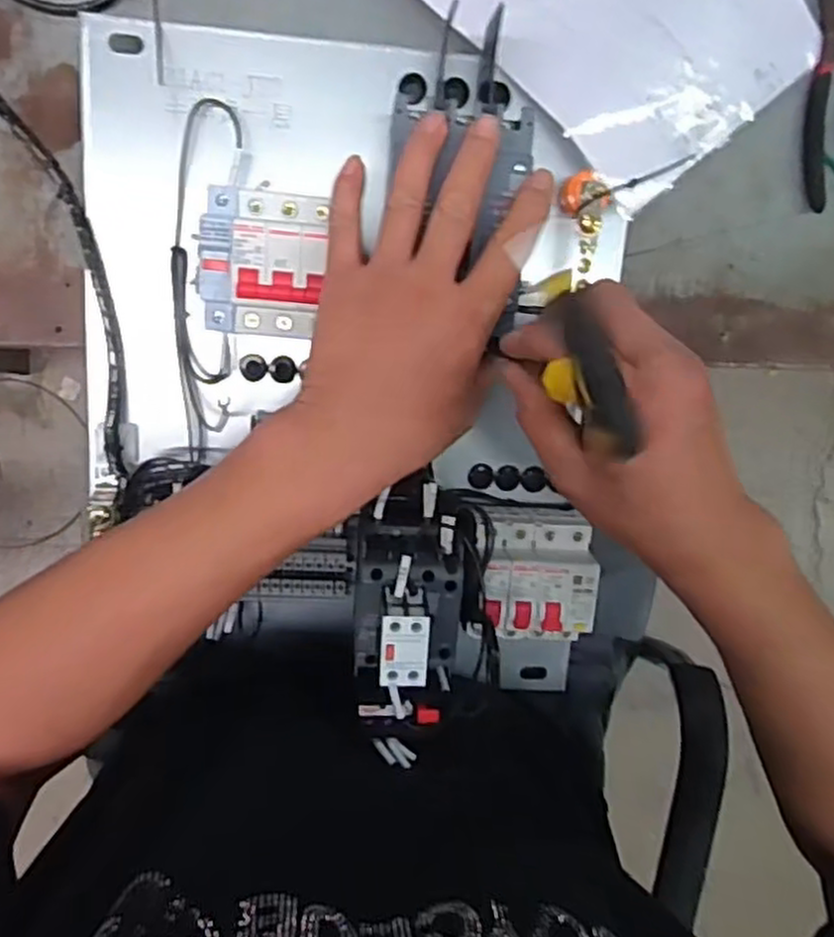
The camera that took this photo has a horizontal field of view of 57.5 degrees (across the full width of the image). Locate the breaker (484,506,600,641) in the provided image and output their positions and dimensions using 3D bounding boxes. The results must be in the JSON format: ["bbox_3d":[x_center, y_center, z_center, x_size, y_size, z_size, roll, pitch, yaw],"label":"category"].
[{"bbox_3d":[0.072,0.068,0.479,0.068,0.057,0.082,3,94,-5],"label":"breaker"}]

